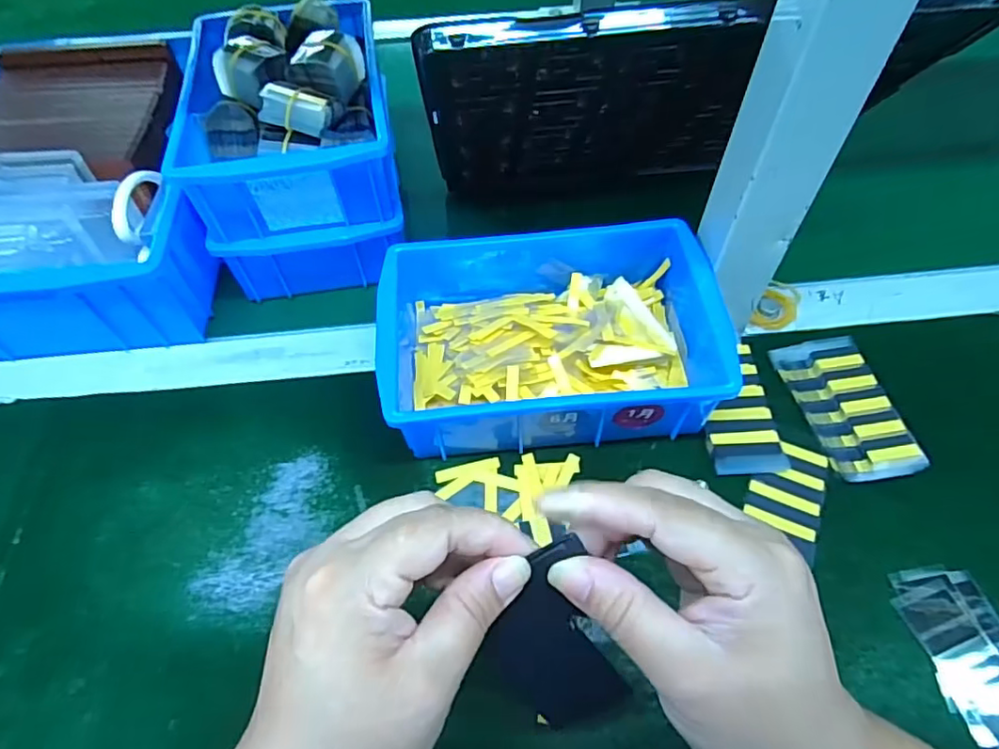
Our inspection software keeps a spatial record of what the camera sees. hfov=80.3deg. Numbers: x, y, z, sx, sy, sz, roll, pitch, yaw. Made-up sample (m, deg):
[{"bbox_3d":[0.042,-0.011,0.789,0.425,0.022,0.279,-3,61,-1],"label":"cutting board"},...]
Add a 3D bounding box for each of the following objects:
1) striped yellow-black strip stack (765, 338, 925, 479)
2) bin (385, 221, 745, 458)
[{"bbox_3d":[0.217,0.019,0.372,0.050,0.009,0.097,-14,58,5],"label":"striped yellow-black strip stack"},{"bbox_3d":[0.029,-0.031,0.376,0.202,0.059,0.145,-3,55,-1],"label":"bin"}]

